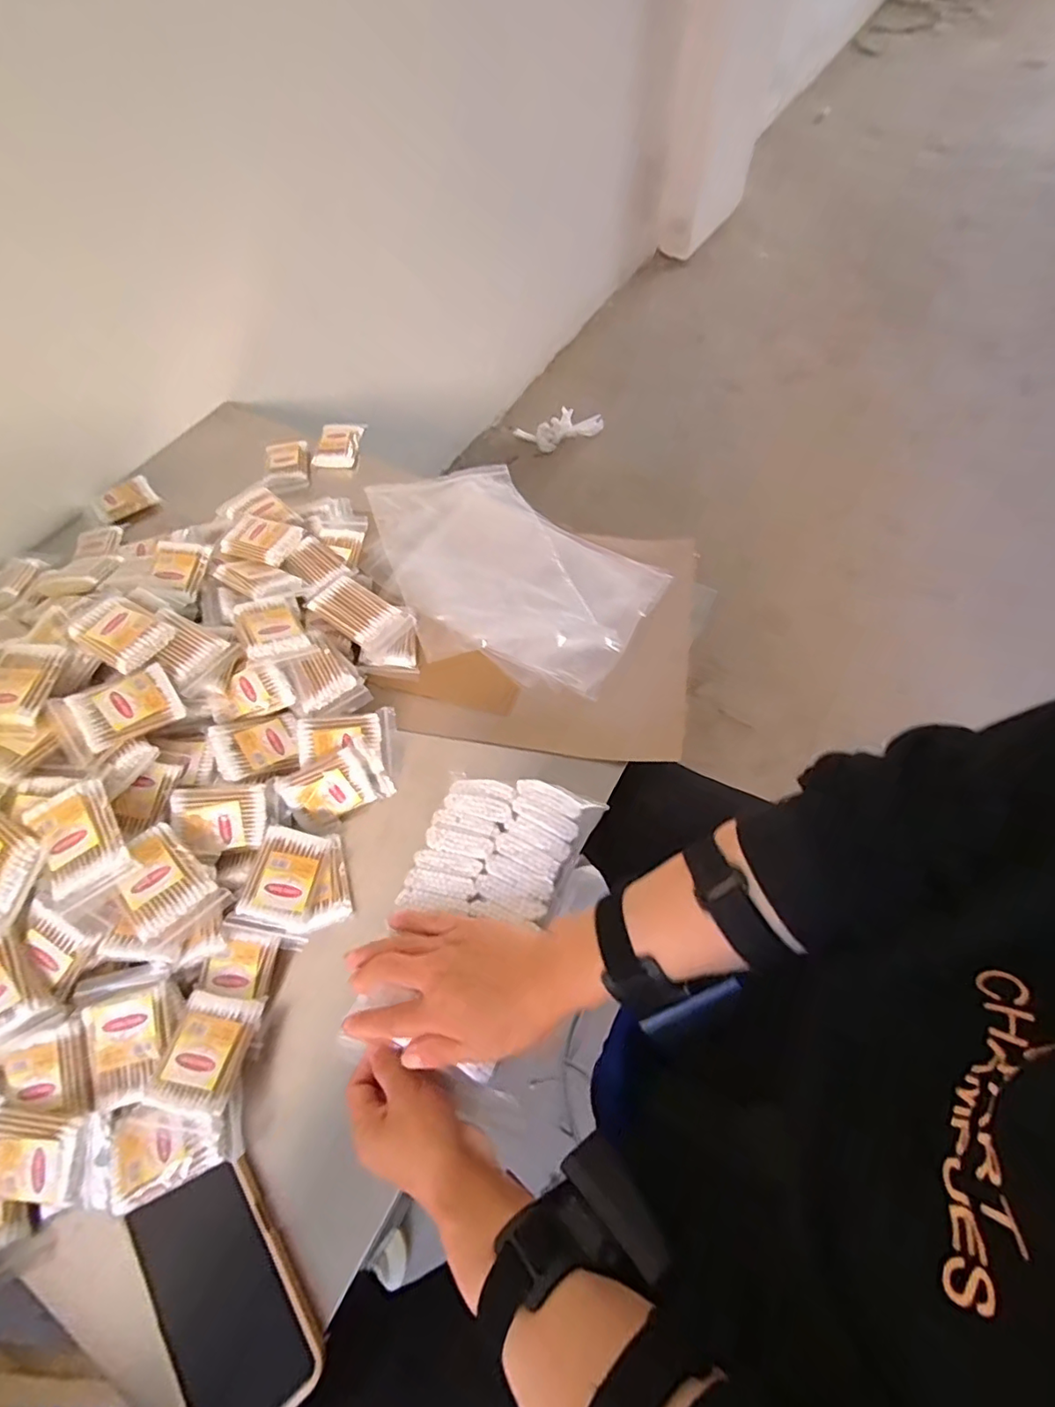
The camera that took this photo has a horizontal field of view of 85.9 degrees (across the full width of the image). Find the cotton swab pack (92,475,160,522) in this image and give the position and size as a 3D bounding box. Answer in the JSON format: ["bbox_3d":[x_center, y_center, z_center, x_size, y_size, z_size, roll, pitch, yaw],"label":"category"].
[{"bbox_3d":[-0.532,-0.269,0.749,0.046,0.012,0.078,46,65,-12],"label":"cotton swab pack"}]

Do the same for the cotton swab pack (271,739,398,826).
[{"bbox_3d":[-0.175,0.077,0.520,0.086,0.011,0.058,-28,104,-16],"label":"cotton swab pack"}]

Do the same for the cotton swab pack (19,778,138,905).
[{"bbox_3d":[-0.336,0.102,0.425,0.057,0.016,0.078,-27,88,-9],"label":"cotton swab pack"}]

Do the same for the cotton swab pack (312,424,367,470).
[{"bbox_3d":[-0.267,-0.365,0.801,0.061,0.018,0.077,4,59,3],"label":"cotton swab pack"}]

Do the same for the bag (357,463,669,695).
[{"bbox_3d":[-0.034,-0.155,0.644,0.241,0.023,0.355,-40,66,-21],"label":"bag"}]

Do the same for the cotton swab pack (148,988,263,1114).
[{"bbox_3d":[-0.234,0.250,0.413,0.055,0.020,0.068,9,59,6],"label":"cotton swab pack"}]

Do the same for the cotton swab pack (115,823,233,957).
[{"bbox_3d":[-0.281,0.142,0.436,0.081,0.017,0.060,49,61,-3],"label":"cotton swab pack"}]

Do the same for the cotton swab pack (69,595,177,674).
[{"bbox_3d":[-0.360,-0.063,0.502,0.077,0.012,0.056,28,66,17],"label":"cotton swab pack"}]

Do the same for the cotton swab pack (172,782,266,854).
[{"bbox_3d":[-0.260,0.098,0.481,0.069,0.015,0.055,-4,85,-22],"label":"cotton swab pack"}]

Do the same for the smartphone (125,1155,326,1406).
[{"bbox_3d":[-0.194,0.377,0.361,0.076,0.015,0.142,-34,71,-16],"label":"smartphone"}]

